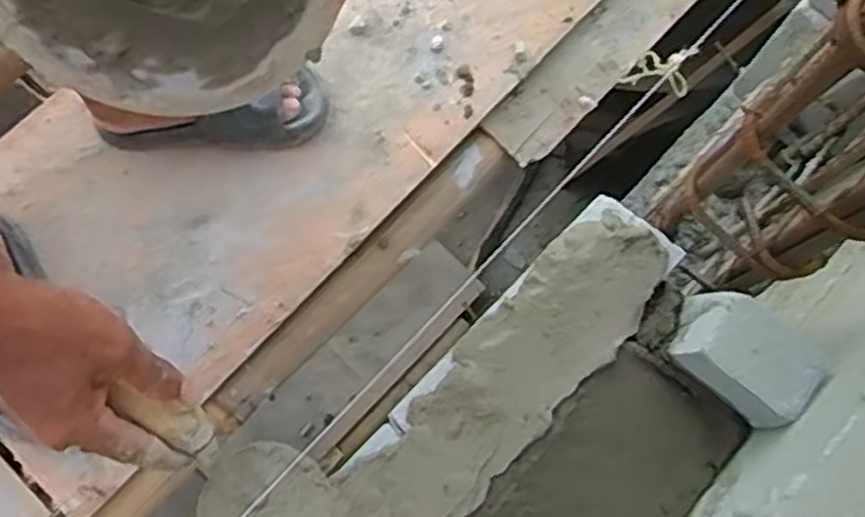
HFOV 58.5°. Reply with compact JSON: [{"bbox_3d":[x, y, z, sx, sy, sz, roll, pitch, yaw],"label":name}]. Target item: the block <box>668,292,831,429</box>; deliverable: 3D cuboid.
[{"bbox_3d":[0.195,0.063,0.492,0.083,0.068,0.052,39,80,8],"label":"block"}]

